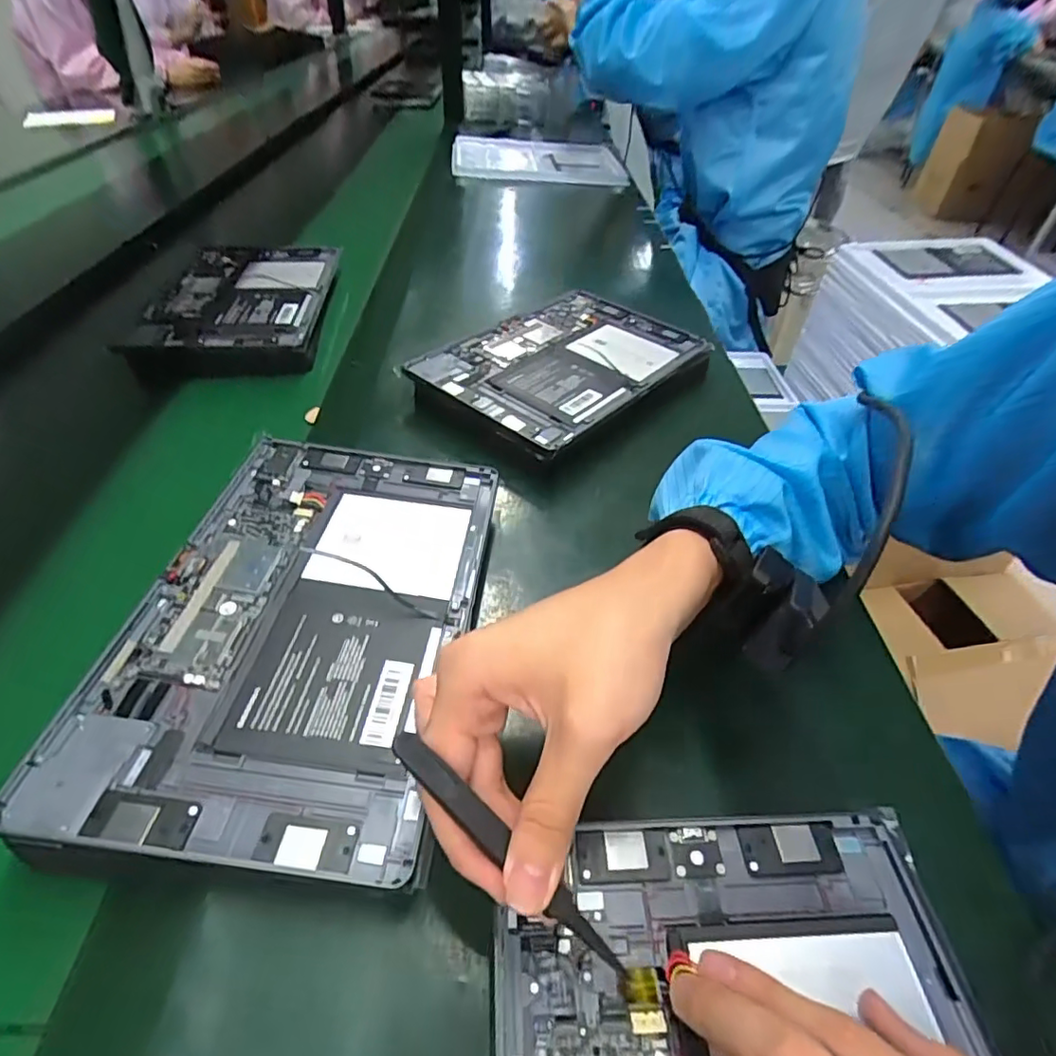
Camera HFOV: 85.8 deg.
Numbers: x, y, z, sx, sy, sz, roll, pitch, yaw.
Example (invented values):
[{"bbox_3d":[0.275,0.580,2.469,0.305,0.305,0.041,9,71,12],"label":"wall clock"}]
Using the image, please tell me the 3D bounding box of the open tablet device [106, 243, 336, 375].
[{"bbox_3d":[-0.297,-0.244,0.599,0.166,0.021,0.282,-5,45,-7],"label":"open tablet device"}]

